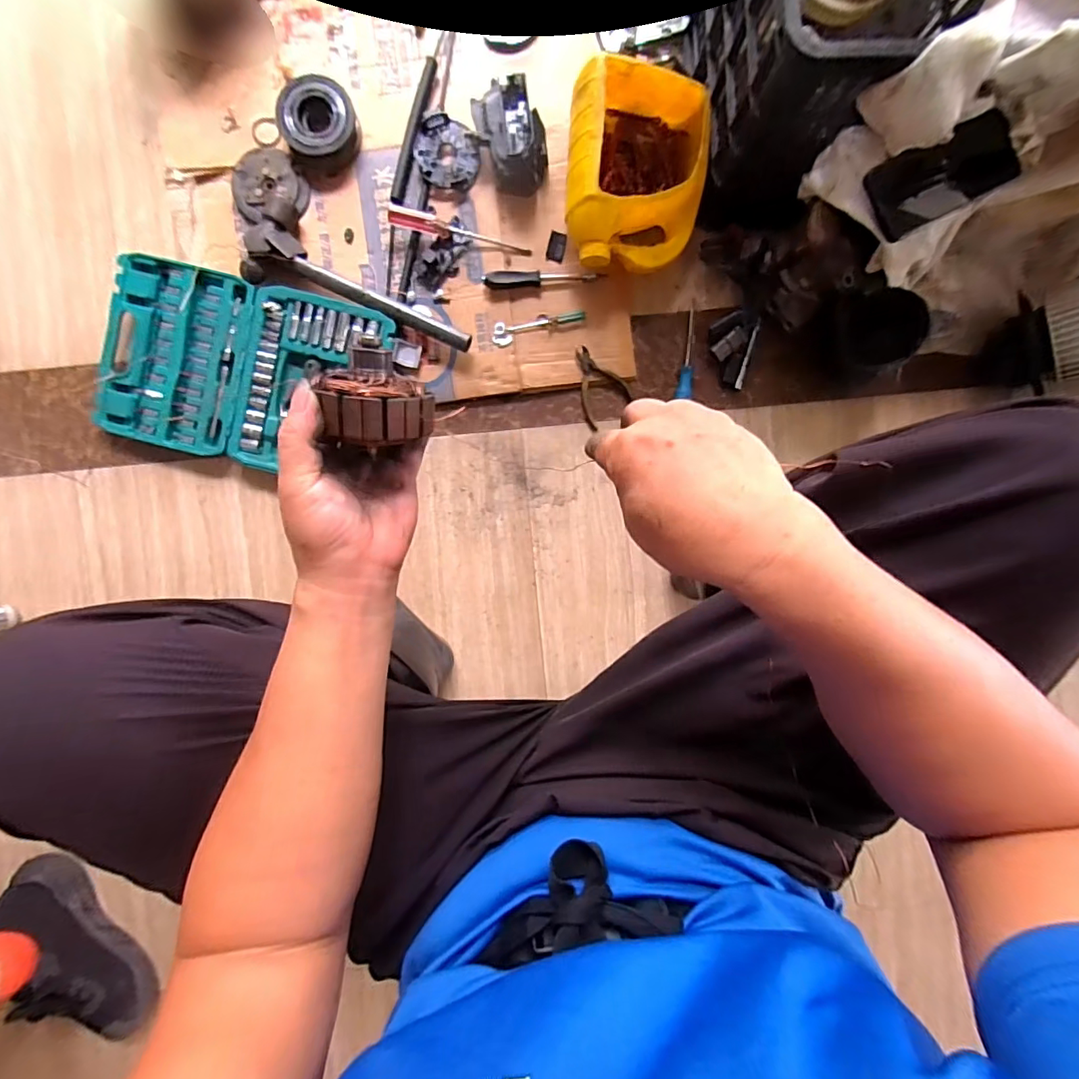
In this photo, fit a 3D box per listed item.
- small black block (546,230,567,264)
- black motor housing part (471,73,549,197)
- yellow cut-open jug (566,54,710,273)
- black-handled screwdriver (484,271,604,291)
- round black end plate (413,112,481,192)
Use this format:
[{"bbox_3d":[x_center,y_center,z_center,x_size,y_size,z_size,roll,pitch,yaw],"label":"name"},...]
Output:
[{"bbox_3d":[0.025,-0.416,0.699,0.024,0.010,0.037,16,92,-2],"label":"small black block"},{"bbox_3d":[-0.035,-0.541,0.662,0.080,0.065,0.119,-24,92,0],"label":"black motor housing part"},{"bbox_3d":[0.127,-0.475,0.640,0.181,0.111,0.218,-2,92,-1],"label":"yellow cut-open jug"},{"bbox_3d":[0.006,-0.371,0.693,0.171,0.022,0.023,-2,92,-1],"label":"black-handled screwdriver"},{"bbox_3d":[-0.129,-0.537,0.685,0.091,0.019,0.081,28,91,-2],"label":"round black end plate"}]

